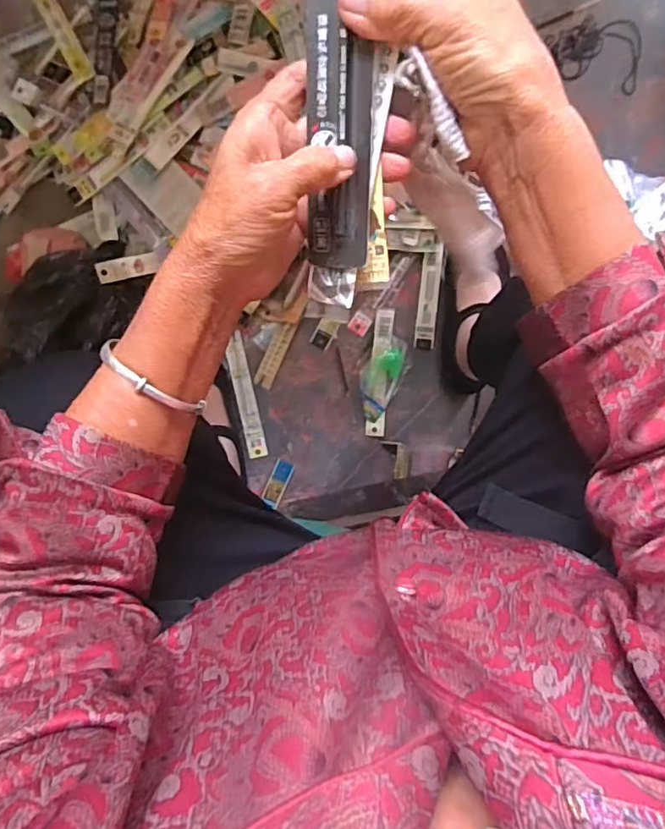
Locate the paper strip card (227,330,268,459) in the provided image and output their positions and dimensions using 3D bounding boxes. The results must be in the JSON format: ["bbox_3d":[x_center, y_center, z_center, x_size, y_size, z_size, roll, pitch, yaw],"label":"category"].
[{"bbox_3d":[-0.118,-0.024,0.754,0.026,0.007,0.169,-13,99,-10],"label":"paper strip card"}]

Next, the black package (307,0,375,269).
[{"bbox_3d":[0.003,-0.162,0.279,0.034,0.007,0.168,7,108,19],"label":"black package"}]

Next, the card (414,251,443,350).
[{"bbox_3d":[0.132,-0.156,0.760,0.028,0.004,0.128,5,102,5],"label":"card"}]

